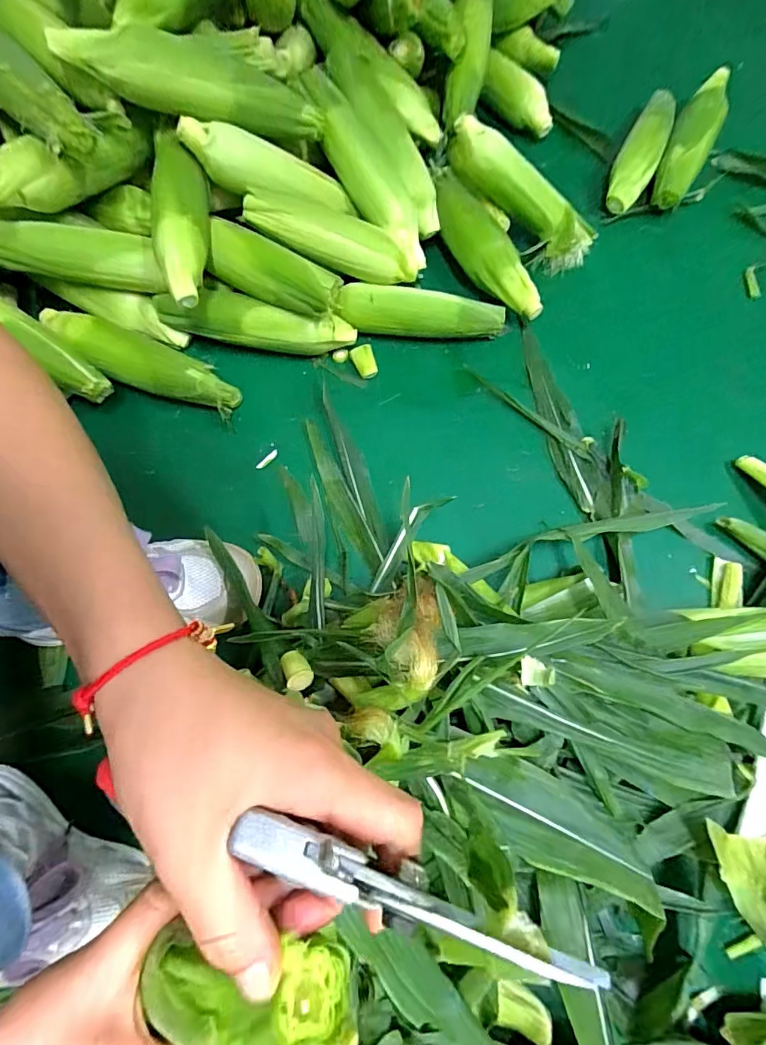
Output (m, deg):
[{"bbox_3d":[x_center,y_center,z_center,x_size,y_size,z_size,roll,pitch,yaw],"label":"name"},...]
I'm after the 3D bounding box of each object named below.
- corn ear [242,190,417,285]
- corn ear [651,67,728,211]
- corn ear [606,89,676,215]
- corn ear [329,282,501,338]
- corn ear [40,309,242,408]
[{"bbox_3d":[-0.055,-0.324,0.537,0.191,0.045,0.048,15,72,-12],"label":"corn ear"},{"bbox_3d":[0.447,-0.560,0.687,0.057,0.051,0.265,27,74,8],"label":"corn ear"},{"bbox_3d":[0.371,-0.538,0.678,0.055,0.054,0.225,26,74,8],"label":"corn ear"},{"bbox_3d":[0.046,-0.254,0.579,0.198,0.062,0.044,-1,72,-1],"label":"corn ear"},{"bbox_3d":[-0.276,-0.179,0.552,0.225,0.060,0.055,23,73,7],"label":"corn ear"}]

